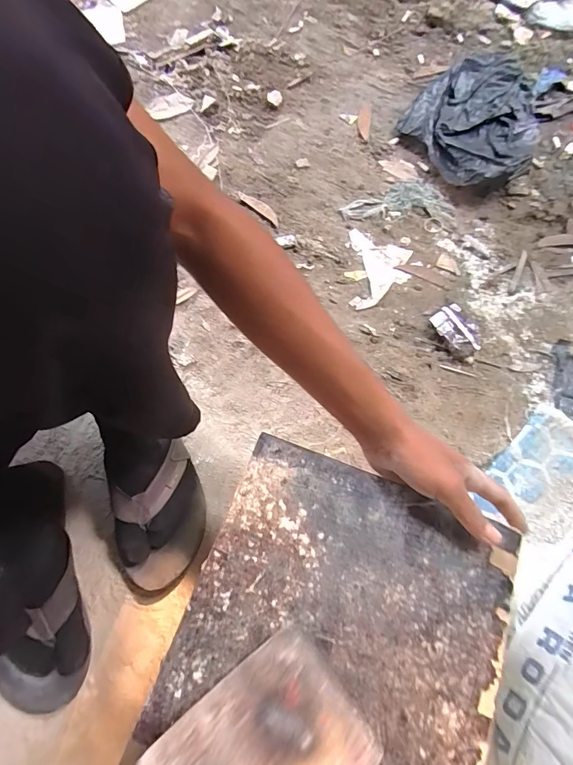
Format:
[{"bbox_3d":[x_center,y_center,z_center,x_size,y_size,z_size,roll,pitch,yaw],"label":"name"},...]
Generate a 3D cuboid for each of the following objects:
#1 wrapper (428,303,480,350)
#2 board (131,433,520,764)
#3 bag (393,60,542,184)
[{"bbox_3d":[0.264,-0.082,0.596,0.057,0.015,0.079,-31,71,-10],"label":"wrapper"},{"bbox_3d":[0.046,0.192,0.309,0.239,0.014,0.231,20,71,9],"label":"board"},{"bbox_3d":[0.362,-0.491,0.720,0.237,0.059,0.287,36,74,14],"label":"bag"}]

